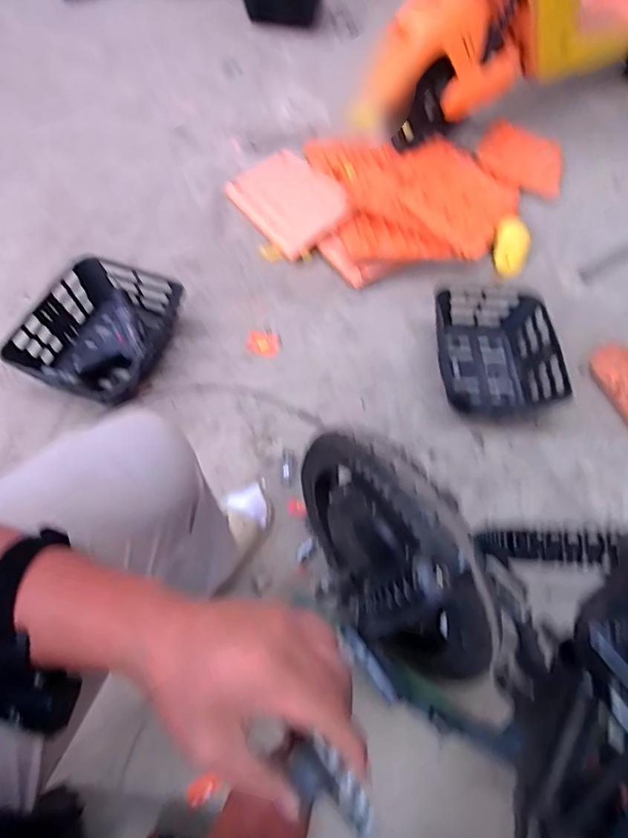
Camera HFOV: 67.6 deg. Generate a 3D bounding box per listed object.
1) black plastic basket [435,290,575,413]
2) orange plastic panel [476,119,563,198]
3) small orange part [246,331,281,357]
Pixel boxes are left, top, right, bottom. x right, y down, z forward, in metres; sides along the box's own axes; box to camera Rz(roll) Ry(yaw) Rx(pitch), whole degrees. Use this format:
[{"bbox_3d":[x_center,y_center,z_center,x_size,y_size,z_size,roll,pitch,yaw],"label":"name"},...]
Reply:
[{"bbox_3d":[0.410,-0.149,1.071,0.253,0.090,0.302,1,62,-5],"label":"black plastic basket"},{"bbox_3d":[0.616,-0.765,1.390,0.282,0.146,0.040,41,26,19],"label":"orange plastic panel"},{"bbox_3d":[-0.114,-0.172,1.069,0.071,0.006,0.058,17,75,-12],"label":"small orange part"}]

